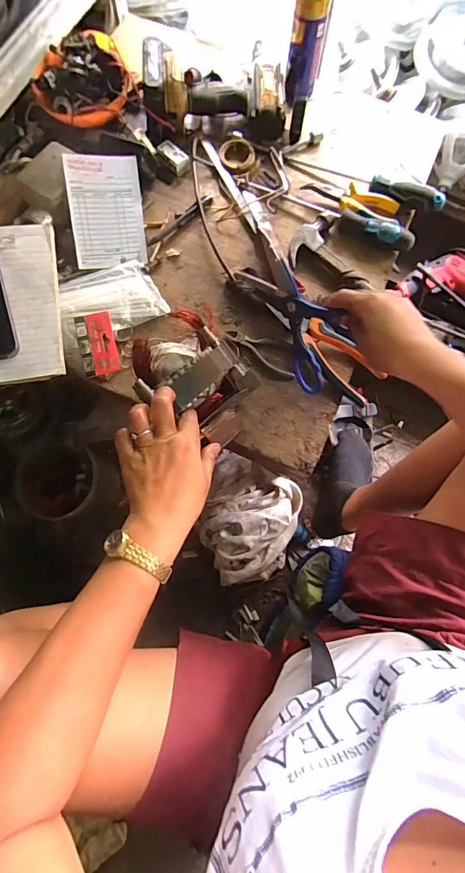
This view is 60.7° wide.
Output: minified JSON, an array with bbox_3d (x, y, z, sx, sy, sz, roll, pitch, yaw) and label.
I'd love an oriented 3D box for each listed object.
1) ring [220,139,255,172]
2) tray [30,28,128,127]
[{"bbox_3d":[0.008,-0.442,0.624,0.054,0.010,0.061,-2,76,-2],"label":"ring"},{"bbox_3d":[-0.234,-0.550,0.600,0.140,0.047,0.151,-14,77,-5],"label":"tray"}]

